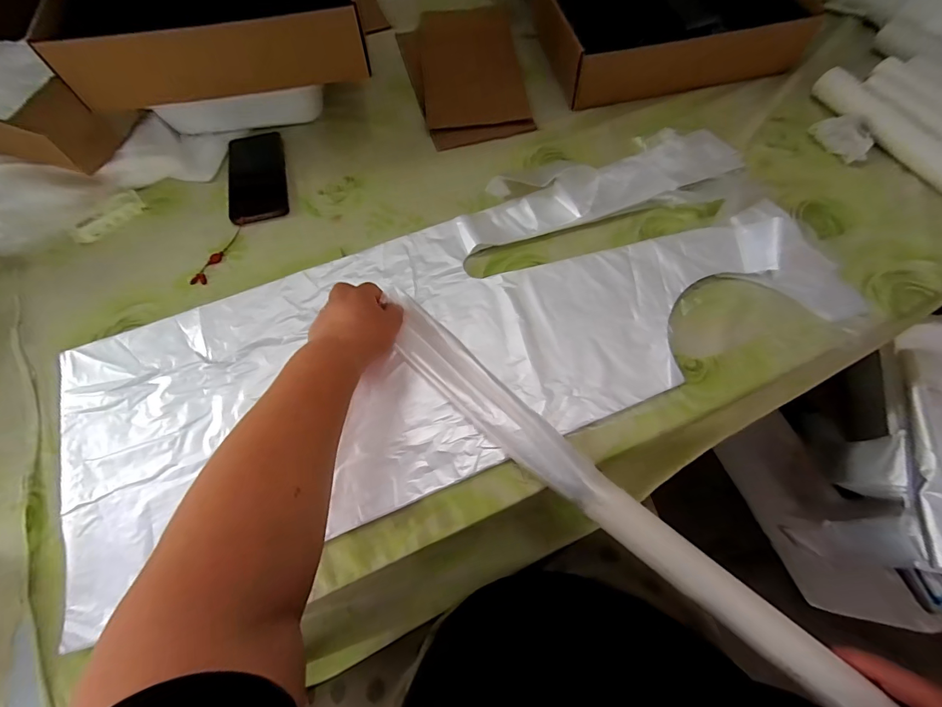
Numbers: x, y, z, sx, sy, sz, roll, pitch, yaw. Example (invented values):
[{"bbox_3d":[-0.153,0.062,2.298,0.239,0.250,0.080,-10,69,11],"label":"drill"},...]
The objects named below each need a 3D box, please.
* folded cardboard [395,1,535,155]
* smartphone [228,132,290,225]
[{"bbox_3d":[-0.008,-0.445,0.636,0.171,0.032,0.272,-12,66,-4],"label":"folded cardboard"},{"bbox_3d":[-0.302,-0.252,0.570,0.077,0.014,0.168,-14,66,-5],"label":"smartphone"}]

